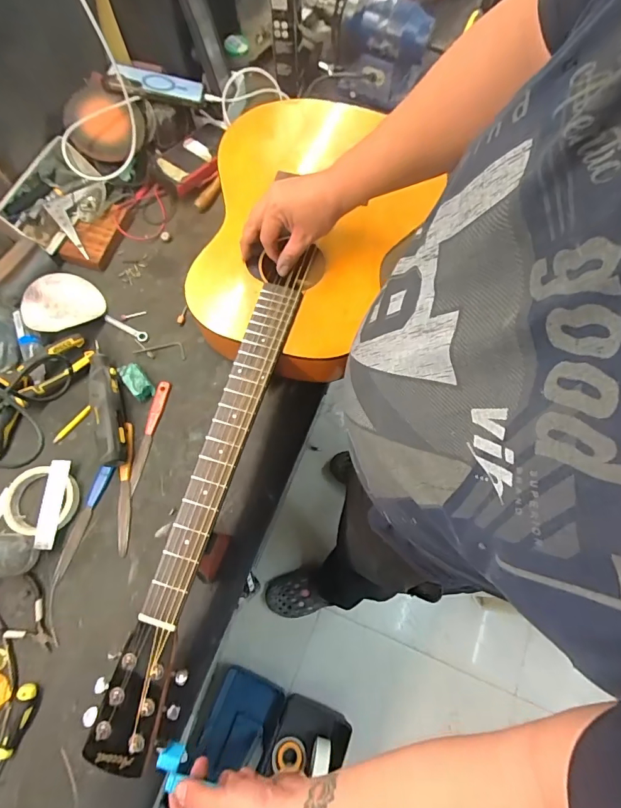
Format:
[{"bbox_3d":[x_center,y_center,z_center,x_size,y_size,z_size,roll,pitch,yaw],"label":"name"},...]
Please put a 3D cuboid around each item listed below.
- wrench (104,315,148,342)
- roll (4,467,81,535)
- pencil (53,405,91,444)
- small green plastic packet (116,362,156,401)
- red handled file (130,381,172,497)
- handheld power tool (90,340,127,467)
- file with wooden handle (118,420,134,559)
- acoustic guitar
[{"bbox_3d":[-0.300,-0.126,0.670,0.081,0.004,0.017,31,74,8],"label":"wrench"},{"bbox_3d":[-0.381,0.134,0.575,0.101,0.016,0.091,-3,72,-3],"label":"roll"},{"bbox_3d":[-0.360,0.031,0.618,0.009,0.009,0.072,40,76,11],"label":"pencil"},{"bbox_3d":[-0.270,-0.036,0.634,0.032,0.023,0.061,-37,77,-12],"label":"small green plastic packet"},{"bbox_3d":[-0.245,0.047,0.623,0.019,0.013,0.175,10,72,2],"label":"red handled file"},{"bbox_3d":[-0.303,-0.001,0.615,0.034,0.039,0.187,-14,73,-6],"label":"handheld power tool"},{"bbox_3d":[-0.269,0.119,0.594,0.021,0.017,0.186,-4,72,-3],"label":"file with wooden handle"},{"bbox_3d":[-0.058,-0.060,0.579,0.324,0.109,0.959,13,72,3],"label":"acoustic guitar"}]

